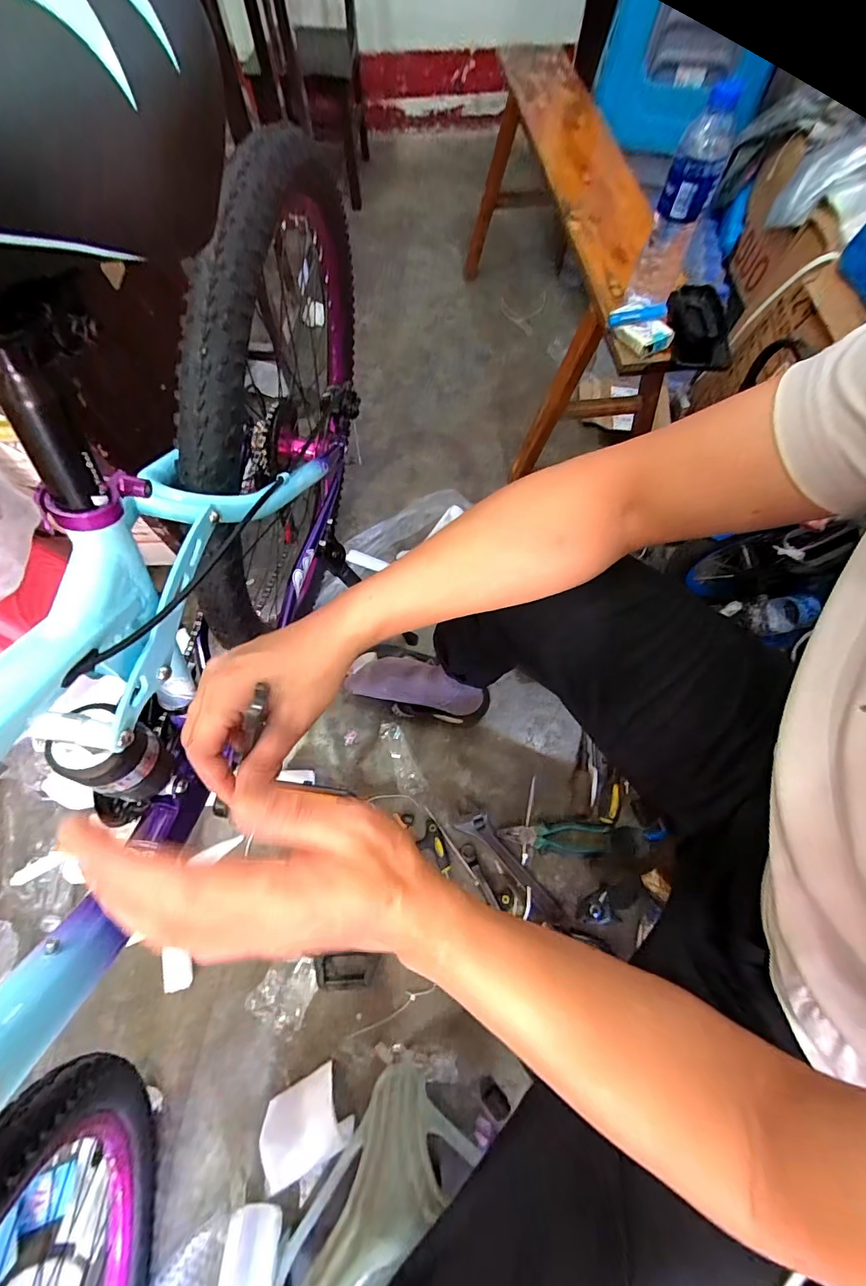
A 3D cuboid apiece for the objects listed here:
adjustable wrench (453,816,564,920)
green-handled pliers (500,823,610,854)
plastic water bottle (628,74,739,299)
[{"bbox_3d":[0.135,0.367,0.760,0.208,0.011,0.047,42,73,15],"label":"adjustable wrench"},{"bbox_3d":[0.200,0.323,0.764,0.177,0.015,0.044,3,67,1],"label":"green-handled pliers"},{"bbox_3d":[0.336,-0.584,0.621,0.064,0.218,0.063,22,68,8],"label":"plastic water bottle"}]

